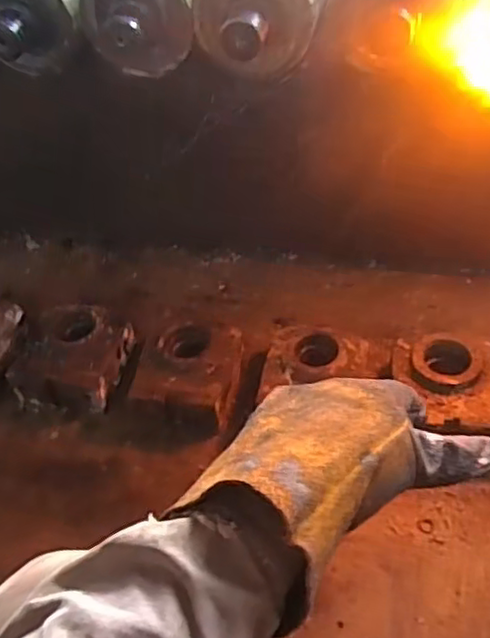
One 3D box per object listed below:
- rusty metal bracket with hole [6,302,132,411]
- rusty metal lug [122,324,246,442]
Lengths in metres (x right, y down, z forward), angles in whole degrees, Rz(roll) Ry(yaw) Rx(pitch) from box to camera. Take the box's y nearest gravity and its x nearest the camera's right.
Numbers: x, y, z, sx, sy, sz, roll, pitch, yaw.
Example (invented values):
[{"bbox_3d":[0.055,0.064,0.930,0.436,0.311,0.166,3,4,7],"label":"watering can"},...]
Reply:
[{"bbox_3d":[-0.276,0.059,1.035,0.166,0.066,0.176,6,51,13],"label":"rusty metal bracket with hole"},{"bbox_3d":[-0.093,0.094,1.005,0.159,0.077,0.188,1,52,8],"label":"rusty metal lug"}]

